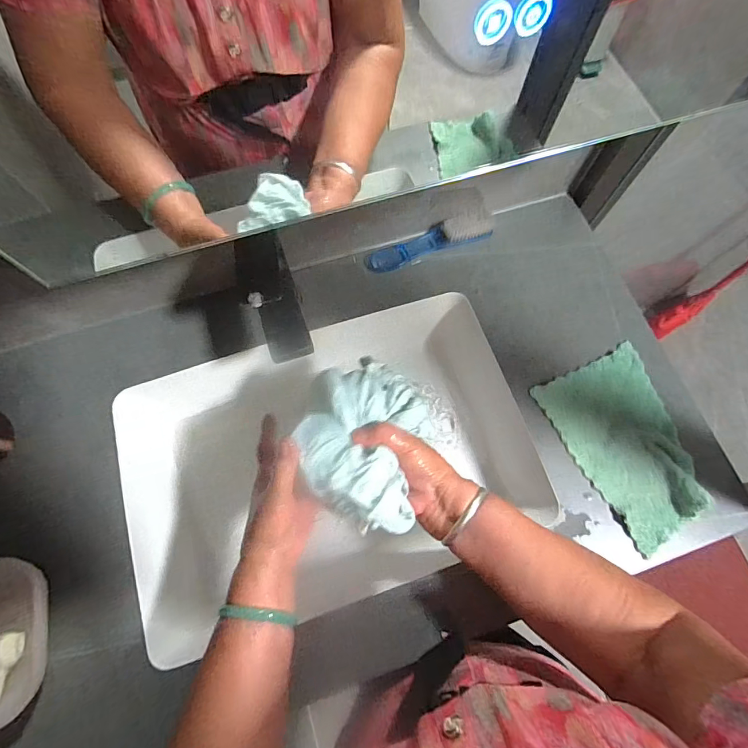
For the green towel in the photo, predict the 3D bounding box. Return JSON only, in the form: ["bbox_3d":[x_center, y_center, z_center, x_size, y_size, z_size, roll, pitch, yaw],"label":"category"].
[{"bbox_3d":[0.320,0.080,0.501,0.145,0.032,0.213,-24,74,-7],"label":"green towel"}]

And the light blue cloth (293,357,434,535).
[{"bbox_3d":[-0.009,0.063,0.419,0.131,0.054,0.160,16,72,7],"label":"light blue cloth"}]

